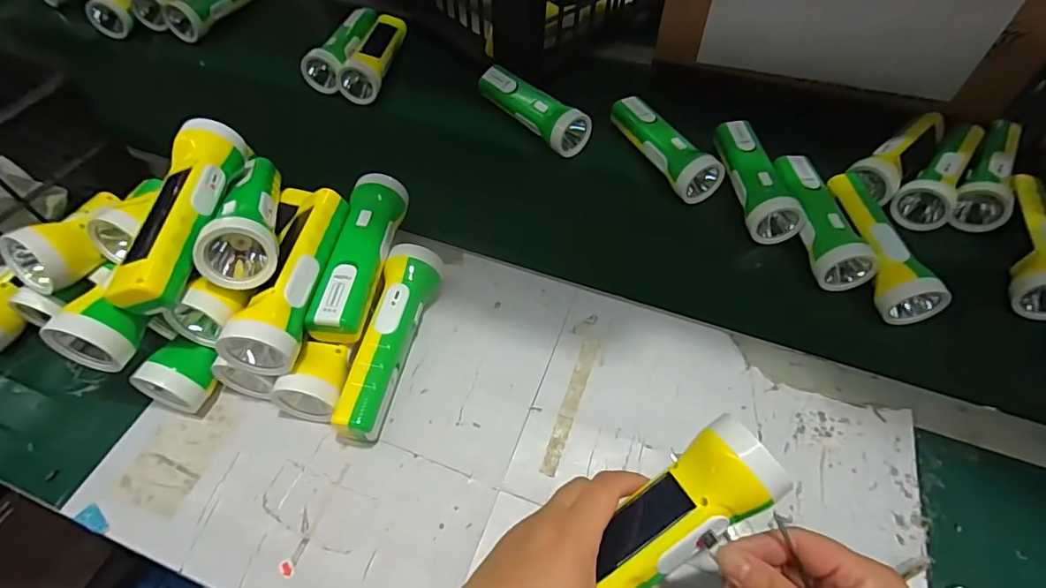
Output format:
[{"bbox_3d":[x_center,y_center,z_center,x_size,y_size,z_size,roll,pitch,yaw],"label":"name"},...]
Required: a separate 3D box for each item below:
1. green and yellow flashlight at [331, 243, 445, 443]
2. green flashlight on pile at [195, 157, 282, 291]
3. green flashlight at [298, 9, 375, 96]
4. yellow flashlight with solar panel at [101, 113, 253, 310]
[{"bbox_3d":[-0.111,0.036,0.425,0.041,0.047,0.171,8,57,5],"label":"green and yellow flashlight"},{"bbox_3d":[-0.221,-0.073,0.411,0.046,0.047,0.174,-10,44,-6],"label":"green flashlight on pile"},{"bbox_3d":[-0.244,-0.344,0.682,0.053,0.045,0.165,8,57,5],"label":"green flashlight"},{"bbox_3d":[-0.264,-0.064,0.391,0.053,0.049,0.171,0,55,-1],"label":"yellow flashlight with solar panel"}]

